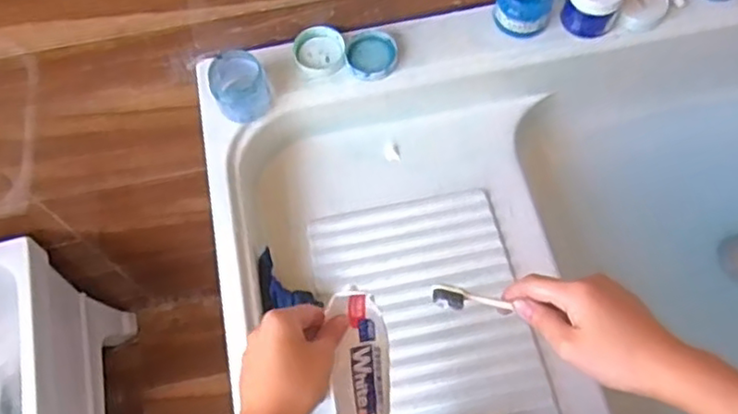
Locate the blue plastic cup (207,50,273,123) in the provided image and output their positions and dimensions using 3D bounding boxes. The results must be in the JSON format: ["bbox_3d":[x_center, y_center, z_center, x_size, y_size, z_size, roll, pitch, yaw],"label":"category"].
[{"bbox_3d":[-0.134,-0.127,0.688,0.055,0.044,0.059,-1,66,2],"label":"blue plastic cup"}]

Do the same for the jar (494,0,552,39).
[{"bbox_3d":[0.164,-0.220,0.703,0.056,0.051,0.056,-1,66,2],"label":"jar"}]

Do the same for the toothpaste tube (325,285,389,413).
[{"bbox_3d":[-0.005,0.158,0.520,0.042,0.032,0.184,-3,83,1],"label":"toothpaste tube"}]

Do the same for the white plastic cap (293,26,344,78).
[{"bbox_3d":[-0.054,-0.170,0.728,0.055,0.016,0.062,-18,67,-5],"label":"white plastic cap"}]

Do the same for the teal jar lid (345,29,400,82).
[{"bbox_3d":[0.003,-0.167,0.723,0.053,0.014,0.055,-13,66,-3],"label":"teal jar lid"}]

